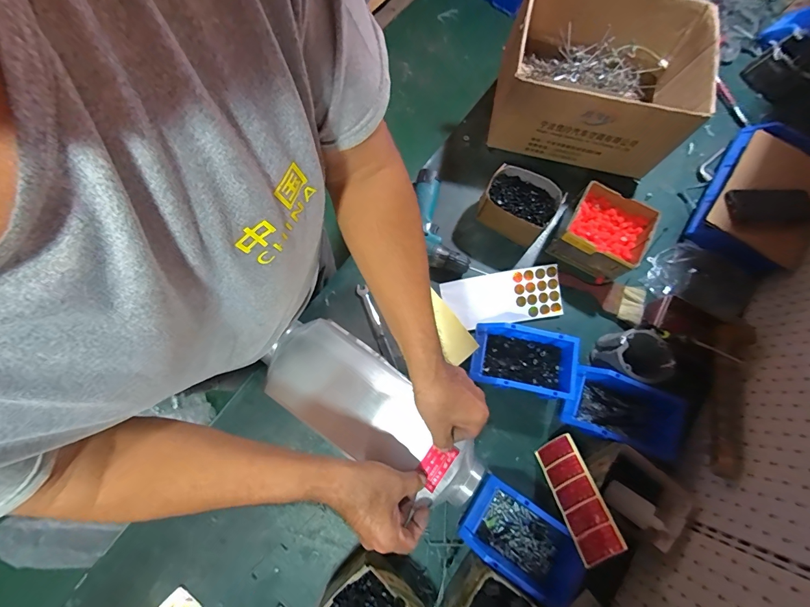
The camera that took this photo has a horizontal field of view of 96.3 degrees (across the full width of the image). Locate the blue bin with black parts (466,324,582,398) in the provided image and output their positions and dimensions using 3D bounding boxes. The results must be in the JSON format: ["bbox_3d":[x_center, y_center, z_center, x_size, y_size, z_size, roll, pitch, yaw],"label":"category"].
[{"bbox_3d":[0.224,0.107,0.682,0.193,0.066,0.120,11,75,0],"label":"blue bin with black parts"}]

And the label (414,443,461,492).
[{"bbox_3d":[0.041,0.214,0.483,0.034,0.005,0.061,38,75,5],"label":"label"}]

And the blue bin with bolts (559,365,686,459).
[{"bbox_3d":[0.396,0.201,0.668,0.203,0.075,0.118,23,75,3],"label":"blue bin with bolts"}]

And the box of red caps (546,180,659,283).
[{"bbox_3d":[0.402,-0.144,0.743,0.156,0.085,0.140,31,76,5],"label":"box of red caps"}]

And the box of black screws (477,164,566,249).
[{"bbox_3d":[0.235,-0.205,0.761,0.149,0.080,0.116,30,76,4],"label":"box of black screws"}]

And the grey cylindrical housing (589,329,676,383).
[{"bbox_3d":[0.432,0.101,0.697,0.126,0.069,0.101,-4,76,-4],"label":"grey cylindrical housing"}]

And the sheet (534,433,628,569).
[{"bbox_3d":[0.278,0.314,0.595,0.011,0.075,0.184,25,30,-24],"label":"sheet"}]

